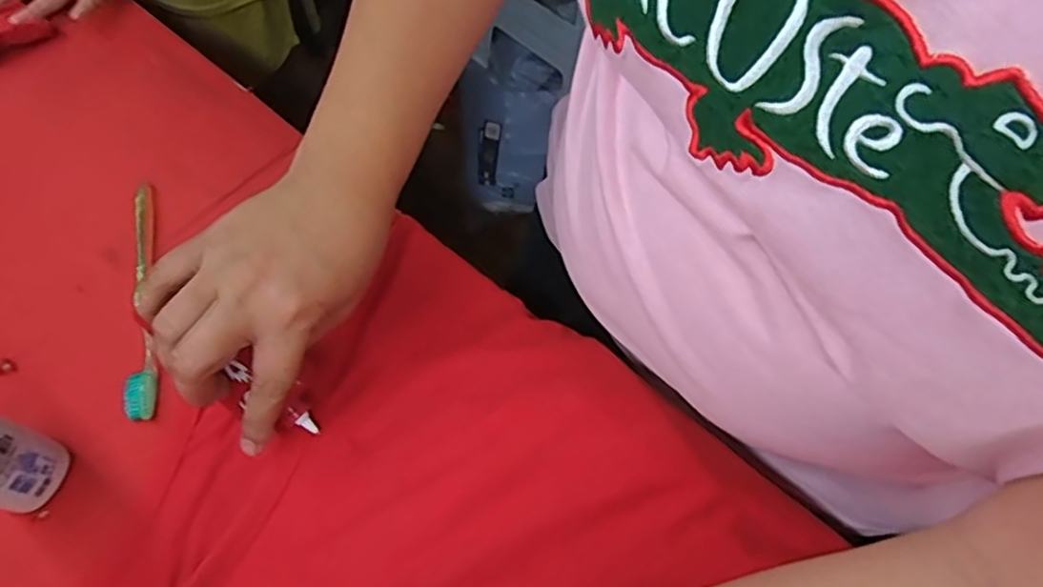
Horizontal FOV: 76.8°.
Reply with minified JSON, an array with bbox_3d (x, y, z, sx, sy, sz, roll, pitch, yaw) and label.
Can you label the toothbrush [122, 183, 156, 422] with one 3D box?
[{"bbox_3d":[-0.257,-0.002,0.449,0.017,0.018,0.178,-9,65,-8],"label":"toothbrush"}]

